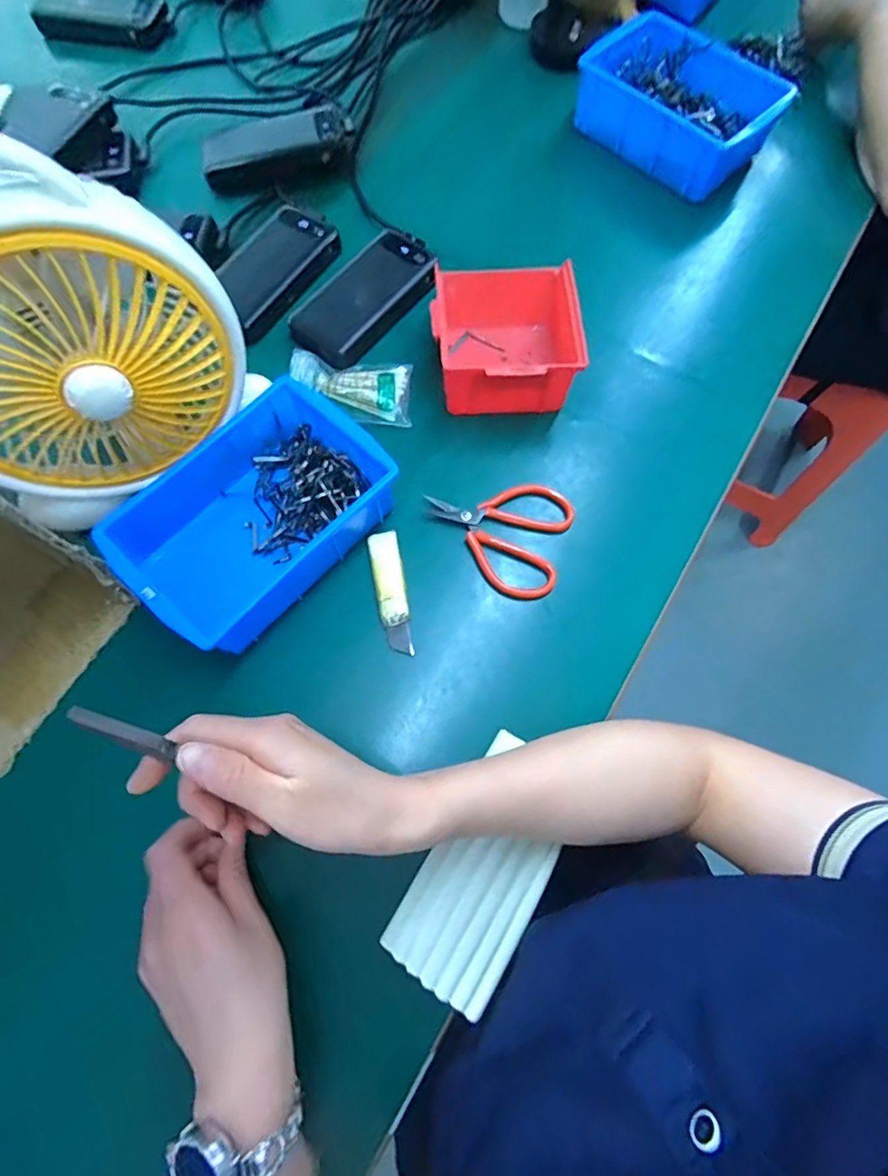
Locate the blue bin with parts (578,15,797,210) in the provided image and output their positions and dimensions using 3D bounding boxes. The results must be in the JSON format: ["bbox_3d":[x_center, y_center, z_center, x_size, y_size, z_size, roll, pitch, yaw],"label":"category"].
[{"bbox_3d":[0.257,-0.539,0.594,0.199,0.062,0.140,41,76,11],"label":"blue bin with parts"}]

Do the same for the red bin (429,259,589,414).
[{"bbox_3d":[0.053,-0.231,0.483,0.121,0.069,0.139,-2,71,-3],"label":"red bin"}]

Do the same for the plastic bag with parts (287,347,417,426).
[{"bbox_3d":[-0.087,-0.185,0.484,0.114,0.020,0.066,7,71,0],"label":"plastic bag with parts"}]

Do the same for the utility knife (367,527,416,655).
[{"bbox_3d":[-0.043,0.002,0.436,0.025,0.006,0.105,-11,72,-6],"label":"utility knife"}]

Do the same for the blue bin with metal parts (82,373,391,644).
[{"bbox_3d":[-0.153,-0.062,0.422,0.137,0.056,0.197,41,75,11],"label":"blue bin with metal parts"}]

